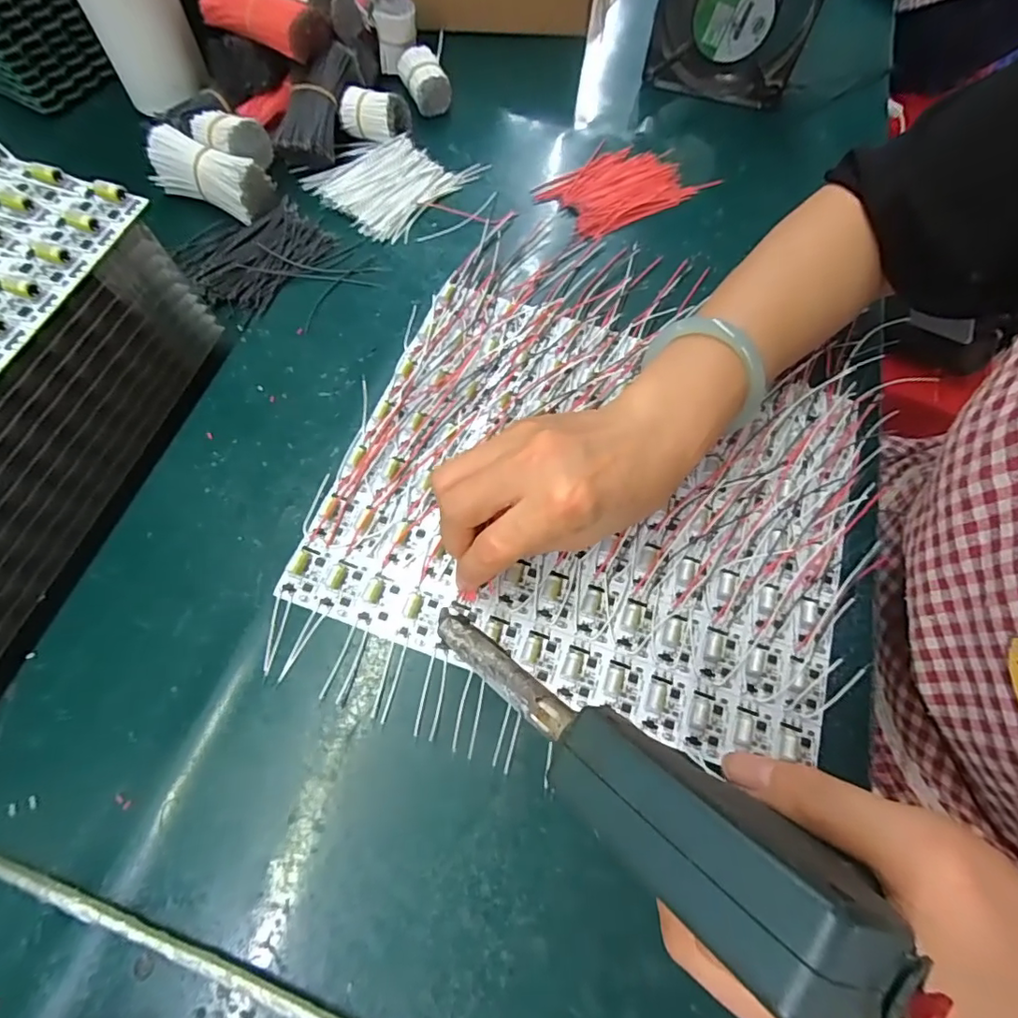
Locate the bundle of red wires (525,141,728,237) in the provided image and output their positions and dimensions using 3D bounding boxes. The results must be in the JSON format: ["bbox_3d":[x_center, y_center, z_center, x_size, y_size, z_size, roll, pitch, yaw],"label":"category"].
[{"bbox_3d":[0.088,-0.258,0.424,0.119,0.008,0.088,-39,74,-18],"label":"bundle of red wires"}]

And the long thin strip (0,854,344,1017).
[{"bbox_3d":[-0.101,0.197,0.218,0.274,0.007,0.010,20,67,5],"label":"long thin strip"}]

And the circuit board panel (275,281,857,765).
[{"bbox_3d":[0.050,-0.014,0.316,0.283,0.014,0.238,19,67,5],"label":"circuit board panel"}]

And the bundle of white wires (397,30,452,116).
[{"bbox_3d":[-0.071,-0.361,0.448,0.038,0.032,0.047,-11,68,-8],"label":"bundle of white wires"}]

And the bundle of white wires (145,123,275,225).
[{"bbox_3d":[-0.214,-0.238,0.383,0.088,0.033,0.035,23,67,7],"label":"bundle of white wires"}]

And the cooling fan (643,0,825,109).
[{"bbox_3d":[0.183,-0.401,0.430,0.121,0.121,0.043,18,67,5],"label":"cooling fan"}]

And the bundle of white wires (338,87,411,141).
[{"bbox_3d":[-0.106,-0.309,0.421,0.053,0.023,0.032,1,66,-3],"label":"bundle of white wires"}]

